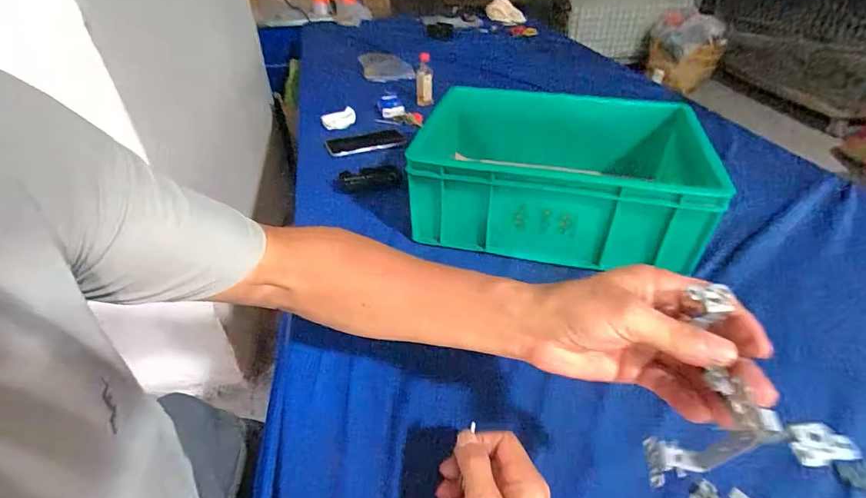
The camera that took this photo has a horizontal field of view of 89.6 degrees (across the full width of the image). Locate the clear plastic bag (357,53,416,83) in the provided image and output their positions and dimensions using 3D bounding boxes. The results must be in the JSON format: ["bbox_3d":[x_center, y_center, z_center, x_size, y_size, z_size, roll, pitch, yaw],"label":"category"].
[{"bbox_3d":[-0.140,-0.543,1.302,0.182,0.053,0.091,0,38,1],"label":"clear plastic bag"}]

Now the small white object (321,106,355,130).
[{"bbox_3d":[-0.217,-0.298,1.002,0.076,0.034,0.050,-10,39,-10],"label":"small white object"}]

